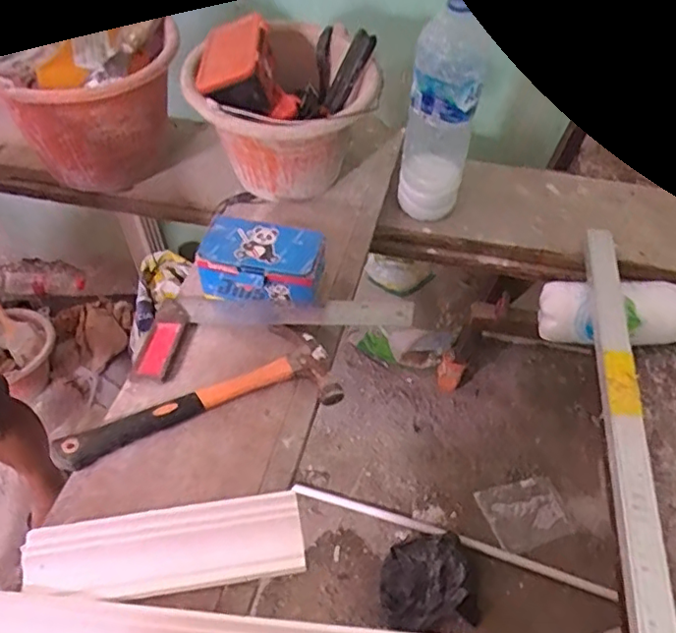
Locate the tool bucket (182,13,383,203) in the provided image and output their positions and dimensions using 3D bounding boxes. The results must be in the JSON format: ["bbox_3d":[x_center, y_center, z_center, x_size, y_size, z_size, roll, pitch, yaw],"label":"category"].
[{"bbox_3d":[-0.074,-0.280,0.810,0.243,0.180,0.232,0,50,-1],"label":"tool bucket"}]

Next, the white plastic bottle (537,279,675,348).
[{"bbox_3d":[0.451,-0.001,0.808,0.330,0.086,0.095,4,50,3],"label":"white plastic bottle"}]

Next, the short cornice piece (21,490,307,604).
[{"bbox_3d":[-0.152,0.207,0.519,0.237,0.020,0.067,-8,51,-7],"label":"short cornice piece"}]

